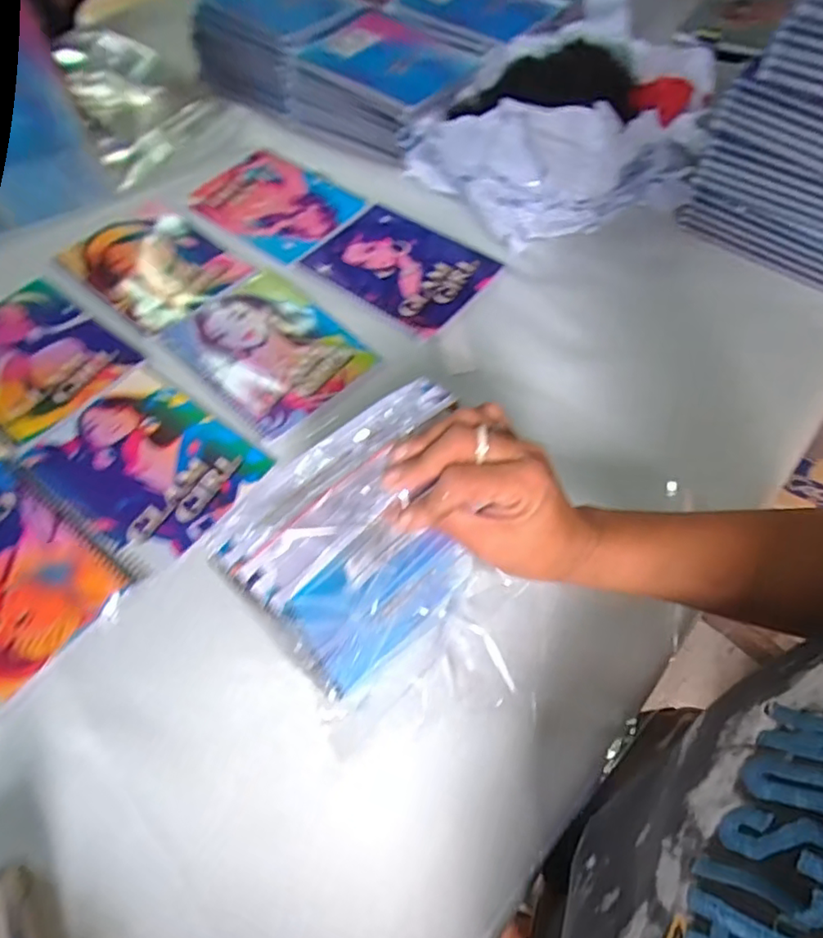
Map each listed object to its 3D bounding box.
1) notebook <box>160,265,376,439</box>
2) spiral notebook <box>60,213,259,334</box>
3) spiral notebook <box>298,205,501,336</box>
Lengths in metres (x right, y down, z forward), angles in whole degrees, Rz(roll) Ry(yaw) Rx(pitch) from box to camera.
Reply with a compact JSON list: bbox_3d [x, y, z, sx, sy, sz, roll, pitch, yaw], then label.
[{"bbox_3d":[-0.153,-0.129,0.625,0.197,0.007,0.151,40,66,21],"label":"notebook"},{"bbox_3d":[-0.298,-0.236,0.694,0.192,0.016,0.139,36,65,19],"label":"spiral notebook"},{"bbox_3d":[-0.013,-0.233,0.684,0.194,0.009,0.143,33,64,18],"label":"spiral notebook"}]

